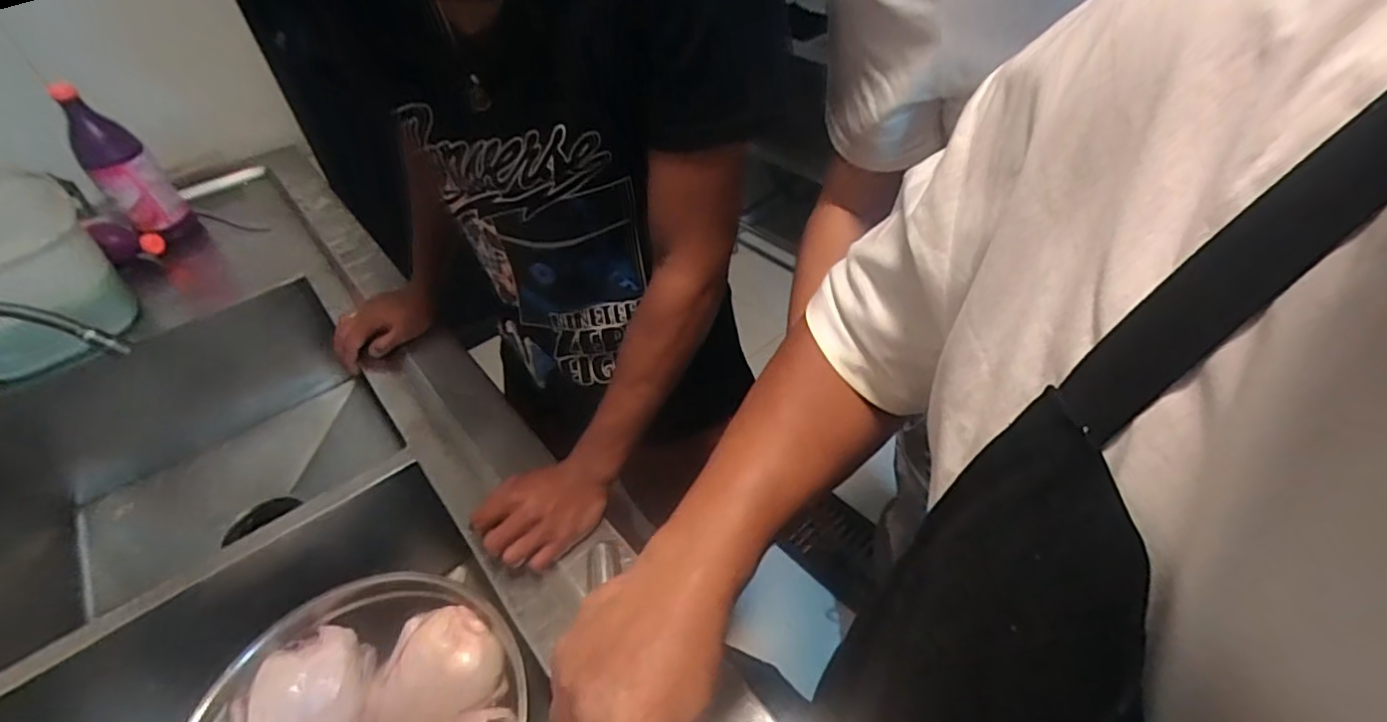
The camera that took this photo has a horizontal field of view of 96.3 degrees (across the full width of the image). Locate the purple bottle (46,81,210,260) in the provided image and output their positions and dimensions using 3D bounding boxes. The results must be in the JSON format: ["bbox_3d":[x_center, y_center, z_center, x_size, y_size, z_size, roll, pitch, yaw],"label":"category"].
[{"bbox_3d":[-0.890,-0.293,0.981,0.092,0.244,0.093,27,52,28],"label":"purple bottle"}]

